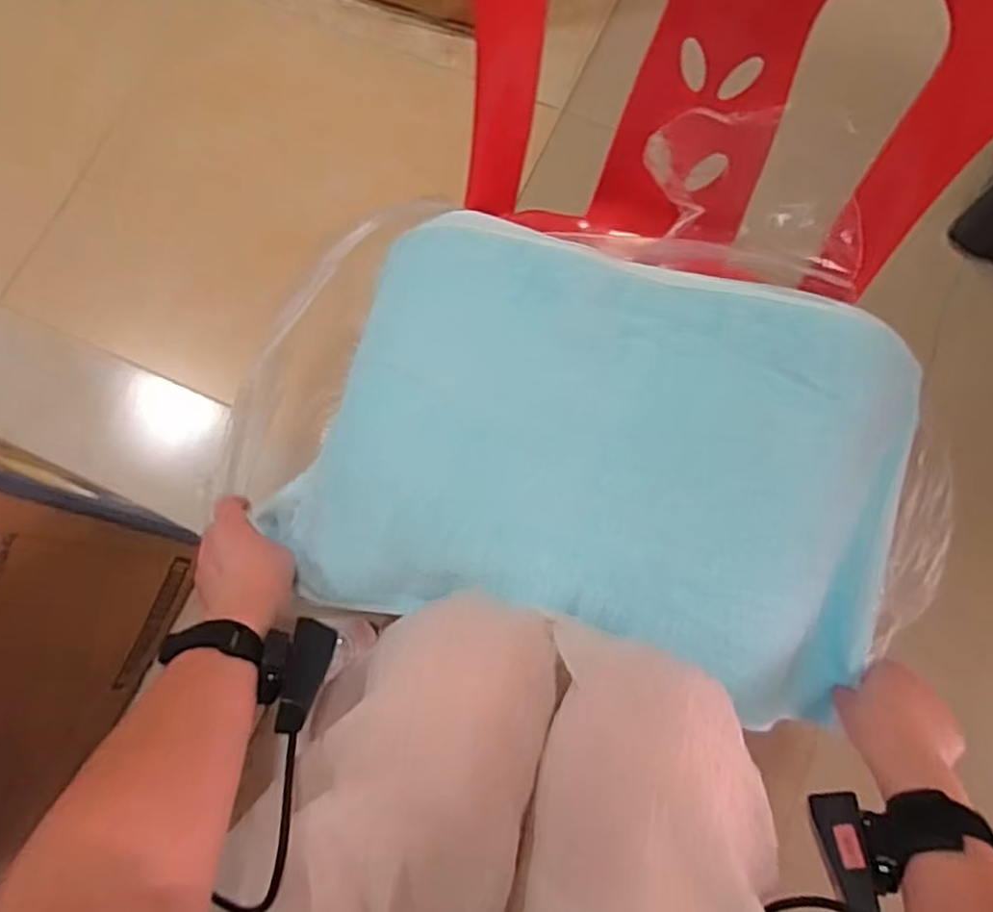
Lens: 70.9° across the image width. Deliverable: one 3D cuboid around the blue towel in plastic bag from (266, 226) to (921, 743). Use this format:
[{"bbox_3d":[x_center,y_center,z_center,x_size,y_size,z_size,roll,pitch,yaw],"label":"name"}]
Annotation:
[{"bbox_3d":[0.105,0.006,0.566,0.487,0.107,0.317,15,79,5],"label":"blue towel in plastic bag"}]

